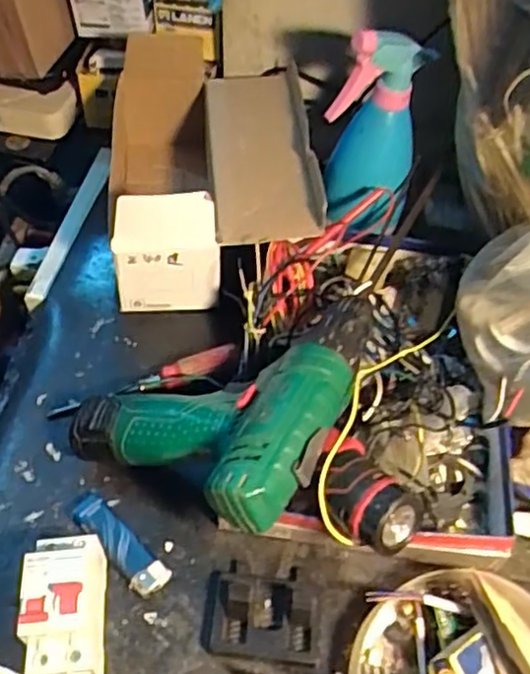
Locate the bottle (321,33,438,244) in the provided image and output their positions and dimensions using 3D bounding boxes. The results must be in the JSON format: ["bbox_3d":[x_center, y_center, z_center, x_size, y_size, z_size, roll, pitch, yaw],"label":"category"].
[{"bbox_3d":[0.089,-0.160,0.549,0.076,0.157,0.103,10,53,5],"label":"bottle"}]

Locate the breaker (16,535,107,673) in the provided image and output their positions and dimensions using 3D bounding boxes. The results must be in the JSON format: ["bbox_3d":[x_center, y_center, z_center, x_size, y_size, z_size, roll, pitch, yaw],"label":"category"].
[{"bbox_3d":[-0.114,0.161,0.391,0.041,0.068,0.075,-4,53,-5],"label":"breaker"}]

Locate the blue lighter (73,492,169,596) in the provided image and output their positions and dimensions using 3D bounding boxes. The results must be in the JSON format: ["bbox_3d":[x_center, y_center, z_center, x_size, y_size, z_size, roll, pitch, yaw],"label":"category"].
[{"bbox_3d":[-0.098,0.137,0.445,0.084,0.013,0.024,39,61,24],"label":"blue lighter"}]

